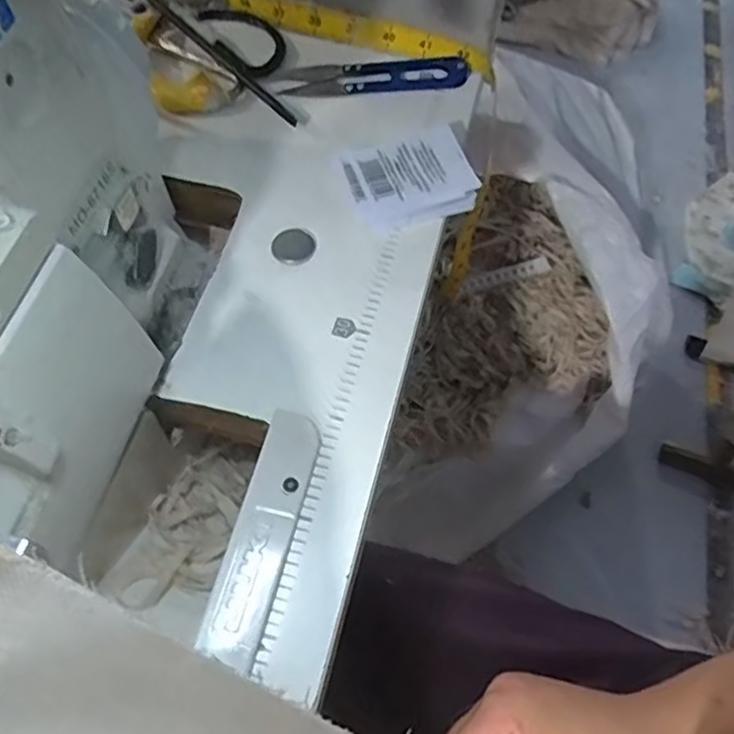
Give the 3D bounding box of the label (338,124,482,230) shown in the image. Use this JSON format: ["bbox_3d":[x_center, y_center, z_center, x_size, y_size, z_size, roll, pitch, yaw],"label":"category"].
[{"bbox_3d":[0.022,-0.104,0.370,0.067,0.018,0.050,-16,63,-7],"label":"label"}]

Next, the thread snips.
[{"bbox_3d":[0.006,-0.183,0.420,0.115,0.011,0.022,-2,62,0],"label":"thread snips"}]

